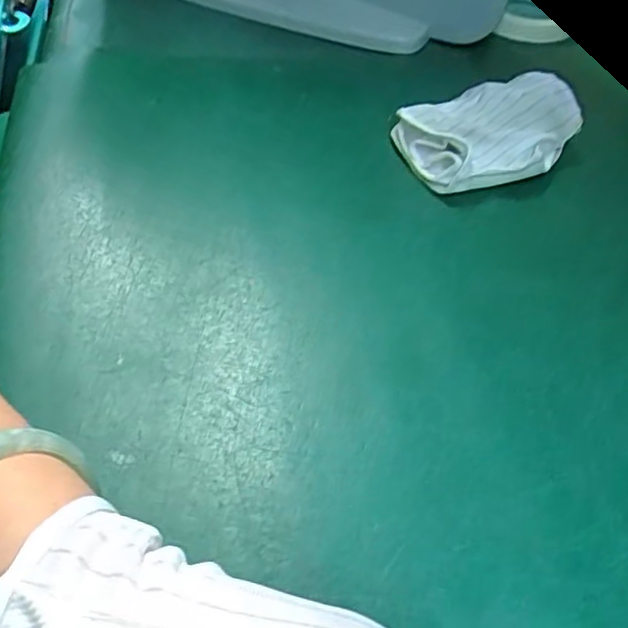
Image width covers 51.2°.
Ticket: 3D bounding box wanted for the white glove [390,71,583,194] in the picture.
[{"bbox_3d":[0.118,-0.125,0.444,0.122,0.039,0.092,-29,58,-28],"label":"white glove"}]

